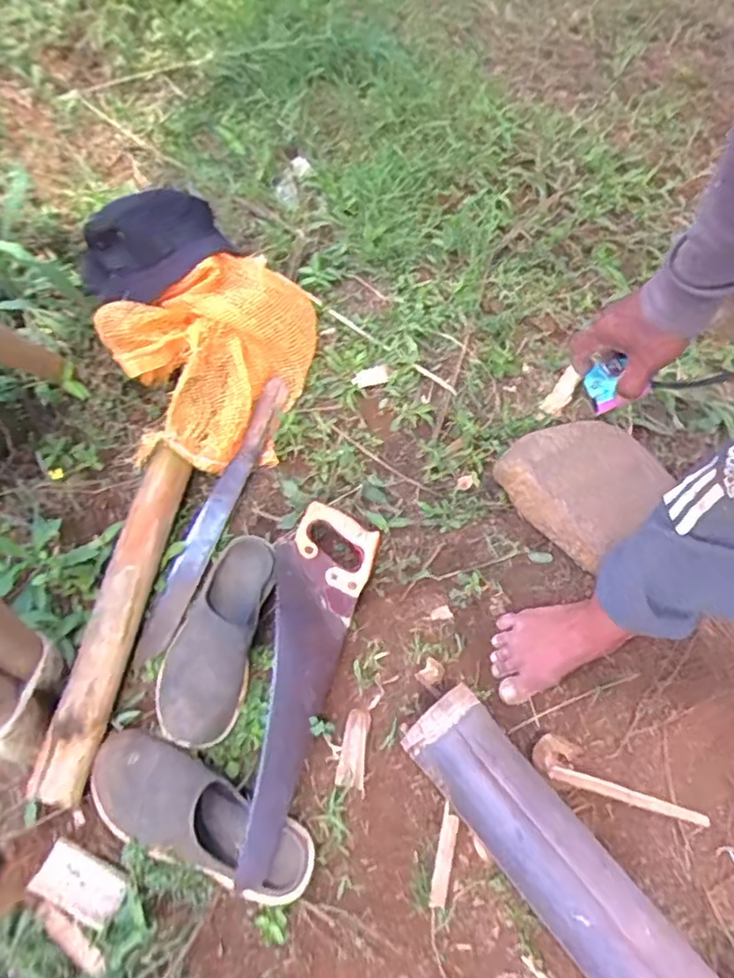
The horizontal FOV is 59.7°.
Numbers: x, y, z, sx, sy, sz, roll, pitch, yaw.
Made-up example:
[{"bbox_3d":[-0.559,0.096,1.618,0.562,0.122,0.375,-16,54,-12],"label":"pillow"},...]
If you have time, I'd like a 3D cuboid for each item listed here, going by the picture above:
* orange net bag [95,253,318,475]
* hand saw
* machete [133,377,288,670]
[{"bbox_3d":[-0.188,-0.197,0.954,0.312,0.132,0.282,-36,70,-17],"label":"orange net bag"},{"bbox_3d":[-0.103,0.221,0.795,0.123,0.031,0.443,22,62,-4],"label":"hand saw"},{"bbox_3d":[-0.211,0.028,0.907,0.043,0.037,0.445,18,65,7],"label":"machete"}]

